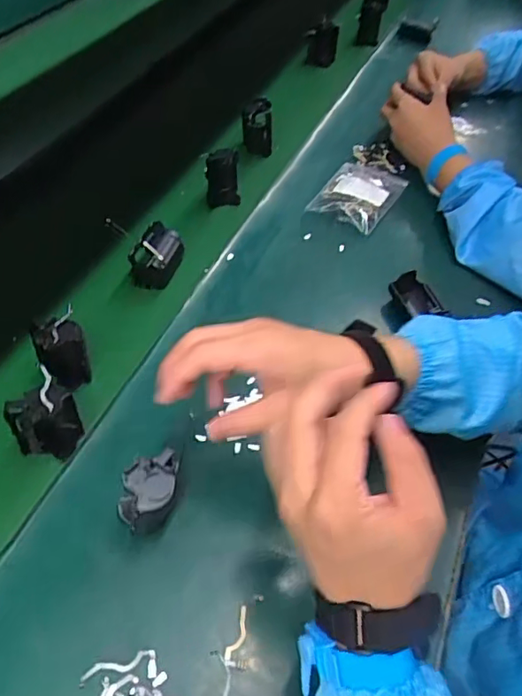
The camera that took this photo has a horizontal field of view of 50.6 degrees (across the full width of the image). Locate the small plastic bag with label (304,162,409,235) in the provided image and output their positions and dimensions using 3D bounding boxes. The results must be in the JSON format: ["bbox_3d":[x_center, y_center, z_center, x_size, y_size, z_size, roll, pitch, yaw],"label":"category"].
[{"bbox_3d":[0.134,-0.211,0.746,0.091,0.013,0.137,28,56,15],"label":"small plastic bag with label"}]

